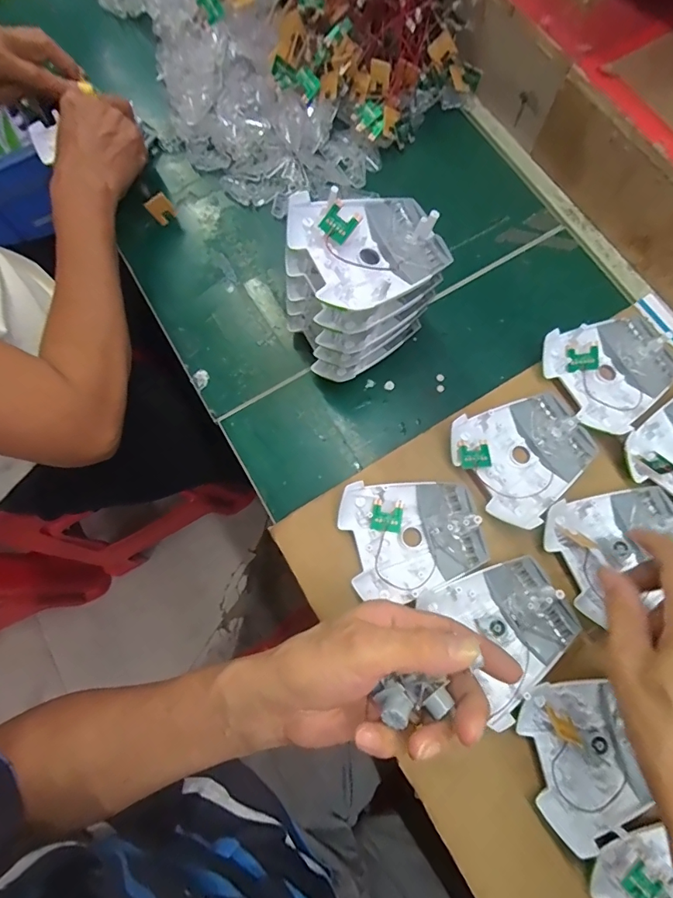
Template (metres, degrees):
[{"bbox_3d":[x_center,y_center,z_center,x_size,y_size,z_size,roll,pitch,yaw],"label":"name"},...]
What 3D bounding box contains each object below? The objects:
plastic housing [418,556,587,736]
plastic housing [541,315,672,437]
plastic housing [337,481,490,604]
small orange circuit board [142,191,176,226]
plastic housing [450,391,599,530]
[{"bbox_3d":[0.129,0.133,0.341,0.095,0.018,0.097,-30,75,-8],"label":"plastic housing"},{"bbox_3d":[0.245,-0.070,0.401,0.106,0.028,0.097,-30,78,-5],"label":"plastic housing"},{"bbox_3d":[0.062,0.072,0.363,0.112,0.020,0.089,-2,77,1],"label":"plastic housing"},{"bbox_3d":[-0.179,-0.246,0.460,0.023,0.030,0.009,-44,69,-1],"label":"small orange circuit board"},{"bbox_3d":[0.160,0.004,0.381,0.108,0.020,0.096,-31,78,-5],"label":"plastic housing"}]

